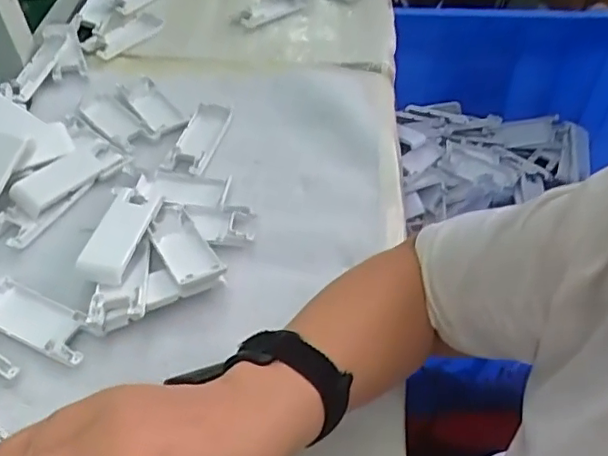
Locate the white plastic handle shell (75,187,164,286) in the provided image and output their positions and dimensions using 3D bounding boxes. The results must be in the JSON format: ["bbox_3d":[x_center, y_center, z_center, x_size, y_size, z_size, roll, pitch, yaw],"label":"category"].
[{"bbox_3d":[-0.155,0.002,0.490,0.043,0.017,0.106,8,48,2],"label":"white plastic handle shell"}]

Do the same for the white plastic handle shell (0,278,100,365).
[{"bbox_3d":[-0.206,0.070,0.451,0.101,0.007,0.039,21,50,14],"label":"white plastic handle shell"}]

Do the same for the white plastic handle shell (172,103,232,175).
[{"bbox_3d":[-0.102,-0.096,0.588,0.044,0.016,0.101,12,48,6],"label":"white plastic handle shell"}]

